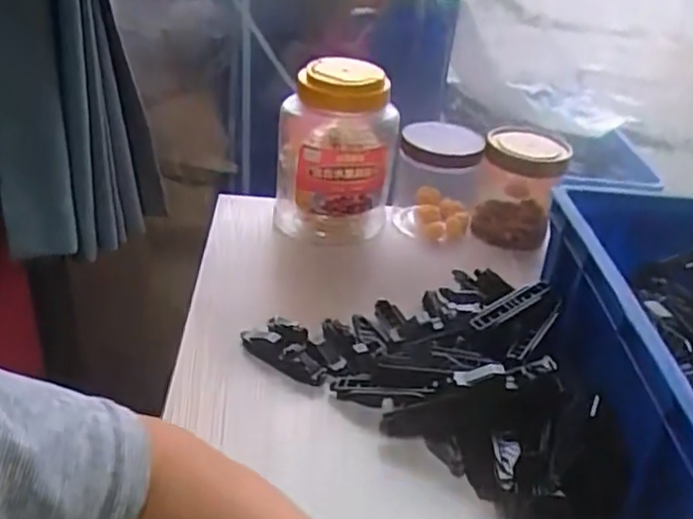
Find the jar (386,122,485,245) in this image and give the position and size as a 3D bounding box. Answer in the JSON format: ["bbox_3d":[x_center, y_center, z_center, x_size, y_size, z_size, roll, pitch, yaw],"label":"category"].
[{"bbox_3d":[0.094,-0.081,0.710,0.085,0.108,0.088,9,32,5],"label":"jar"}]

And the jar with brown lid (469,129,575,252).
[{"bbox_3d":[0.177,-0.073,0.710,0.080,0.113,0.091,13,33,12],"label":"jar with brown lid"}]

